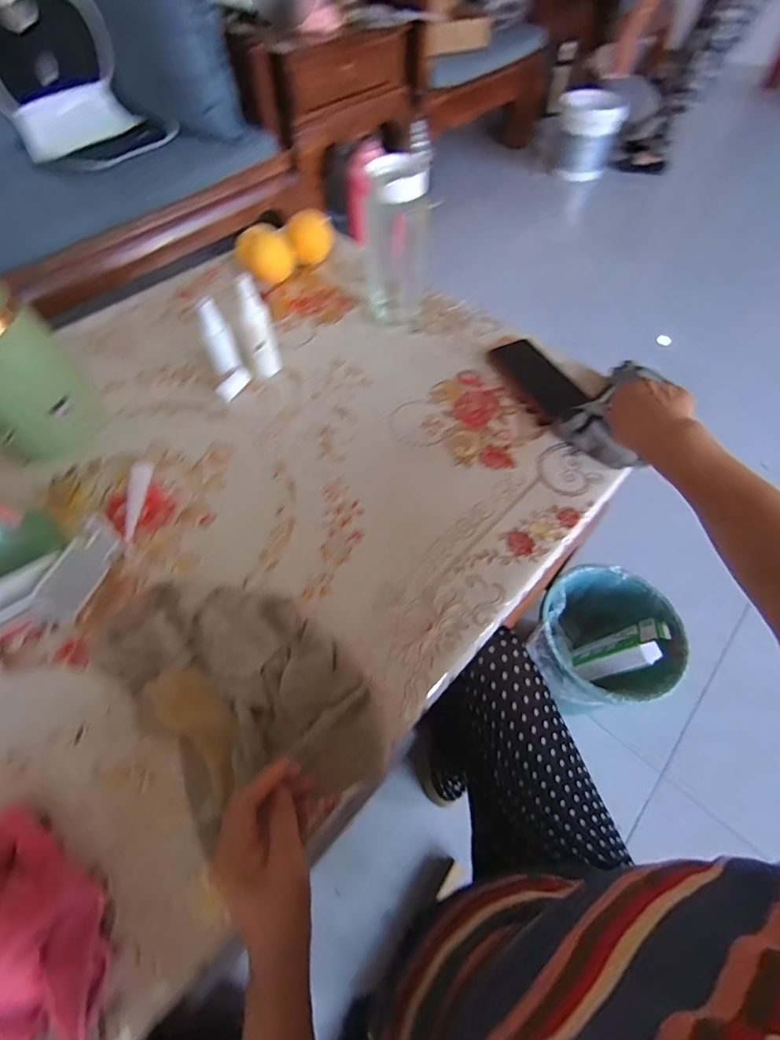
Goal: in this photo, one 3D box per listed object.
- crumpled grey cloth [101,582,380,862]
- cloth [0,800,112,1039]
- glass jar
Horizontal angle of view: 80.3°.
[{"bbox_3d":[-0.144,0.152,0.442,0.175,0.027,0.280,-38,69,-21],"label":"crumpled grey cloth"},{"bbox_3d":[-0.271,0.298,0.332,0.106,0.063,0.172,-14,59,-9],"label":"cloth"},{"bbox_3d":[0.009,-0.407,0.687,0.102,0.191,0.102,0,58,0],"label":"glass jar"}]

